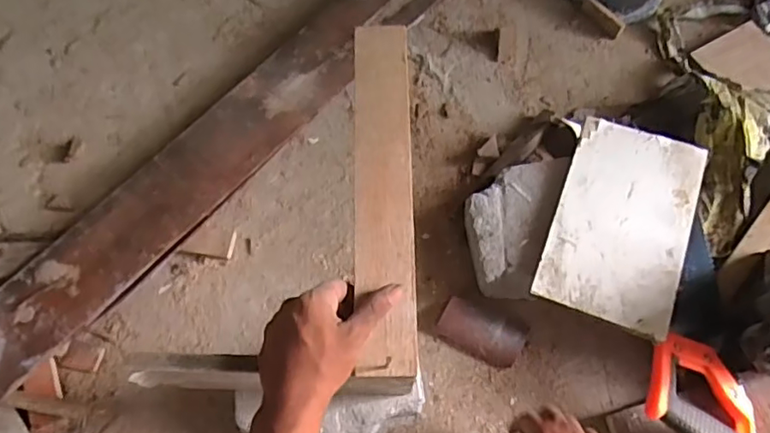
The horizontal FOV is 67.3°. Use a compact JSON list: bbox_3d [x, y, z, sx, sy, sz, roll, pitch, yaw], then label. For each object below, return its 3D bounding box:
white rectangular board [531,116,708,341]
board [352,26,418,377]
[{"bbox_3d":[0.278,0.003,0.671,0.144,0.007,0.247,20,69,11],"label":"white rectangular board"},{"bbox_3d":[-0.001,-0.028,0.527,0.053,0.010,0.331,-3,71,2],"label":"board"}]

